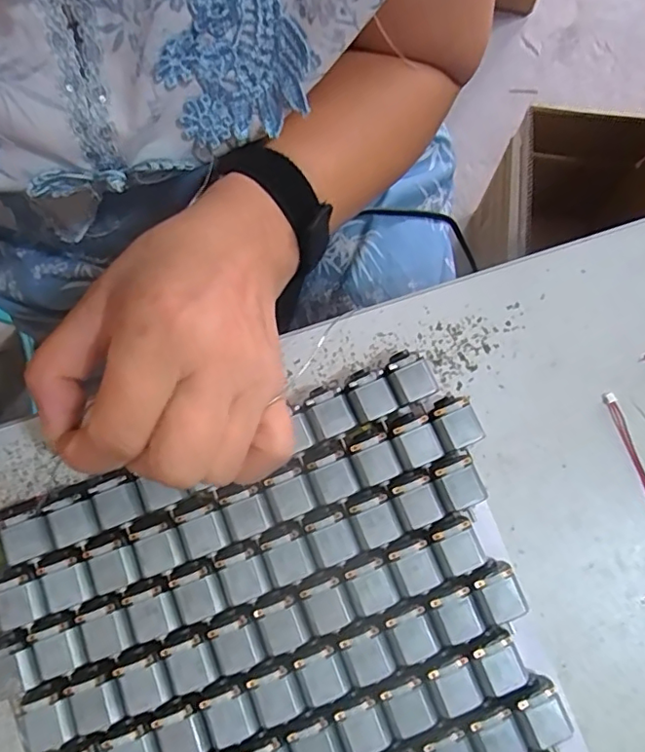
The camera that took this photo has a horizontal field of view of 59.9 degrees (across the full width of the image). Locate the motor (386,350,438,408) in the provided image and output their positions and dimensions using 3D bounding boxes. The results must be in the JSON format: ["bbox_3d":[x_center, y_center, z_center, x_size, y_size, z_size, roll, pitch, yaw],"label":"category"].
[{"bbox_3d":[0.038,0.002,0.253,0.018,0.017,0.023,-25,78,-5],"label":"motor"}]

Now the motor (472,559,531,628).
[{"bbox_3d":[0.074,0.091,0.235,0.017,0.016,0.025,-30,79,-6],"label":"motor"}]

